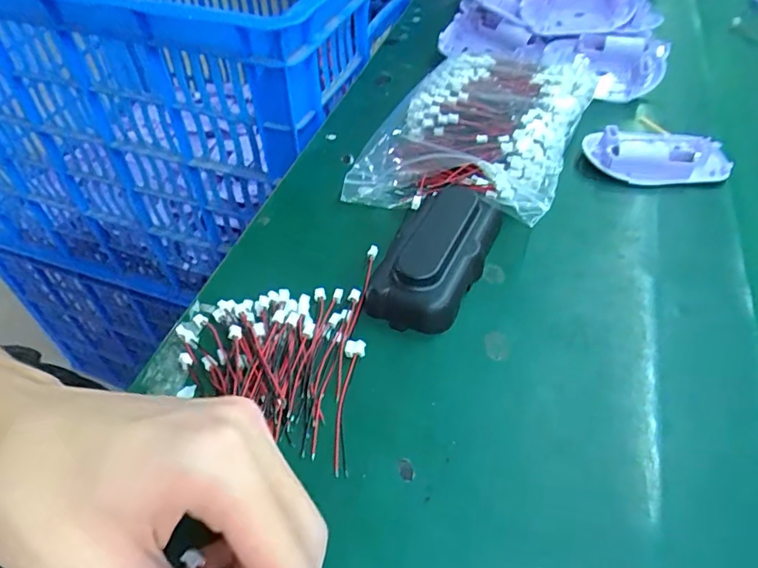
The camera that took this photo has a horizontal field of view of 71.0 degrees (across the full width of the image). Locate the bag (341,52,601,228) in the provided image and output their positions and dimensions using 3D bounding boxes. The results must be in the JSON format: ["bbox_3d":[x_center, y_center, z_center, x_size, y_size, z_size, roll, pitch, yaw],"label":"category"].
[{"bbox_3d":[0.070,-0.111,0.378,0.132,0.042,0.175,19,51,16],"label":"bag"}]

